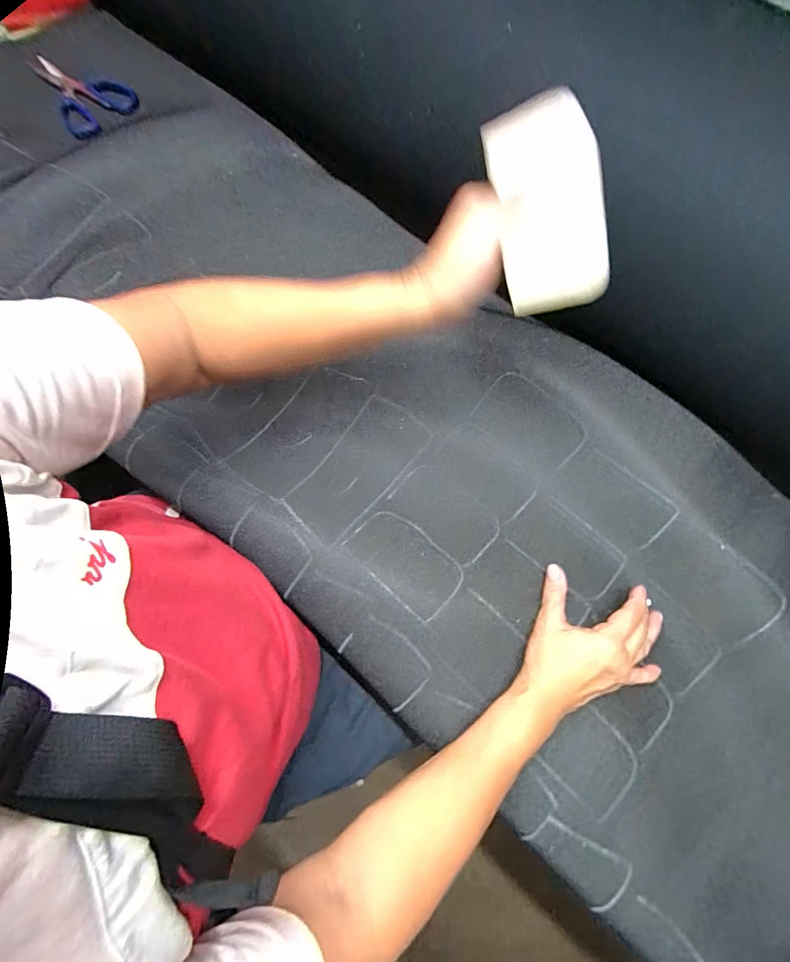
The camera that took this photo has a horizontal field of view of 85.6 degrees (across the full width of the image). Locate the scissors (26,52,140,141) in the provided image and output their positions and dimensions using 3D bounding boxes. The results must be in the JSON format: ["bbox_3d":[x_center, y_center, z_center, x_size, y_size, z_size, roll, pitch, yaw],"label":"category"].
[{"bbox_3d":[-0.452,-0.575,0.622,0.102,0.013,0.199,-35,75,-4],"label":"scissors"}]

